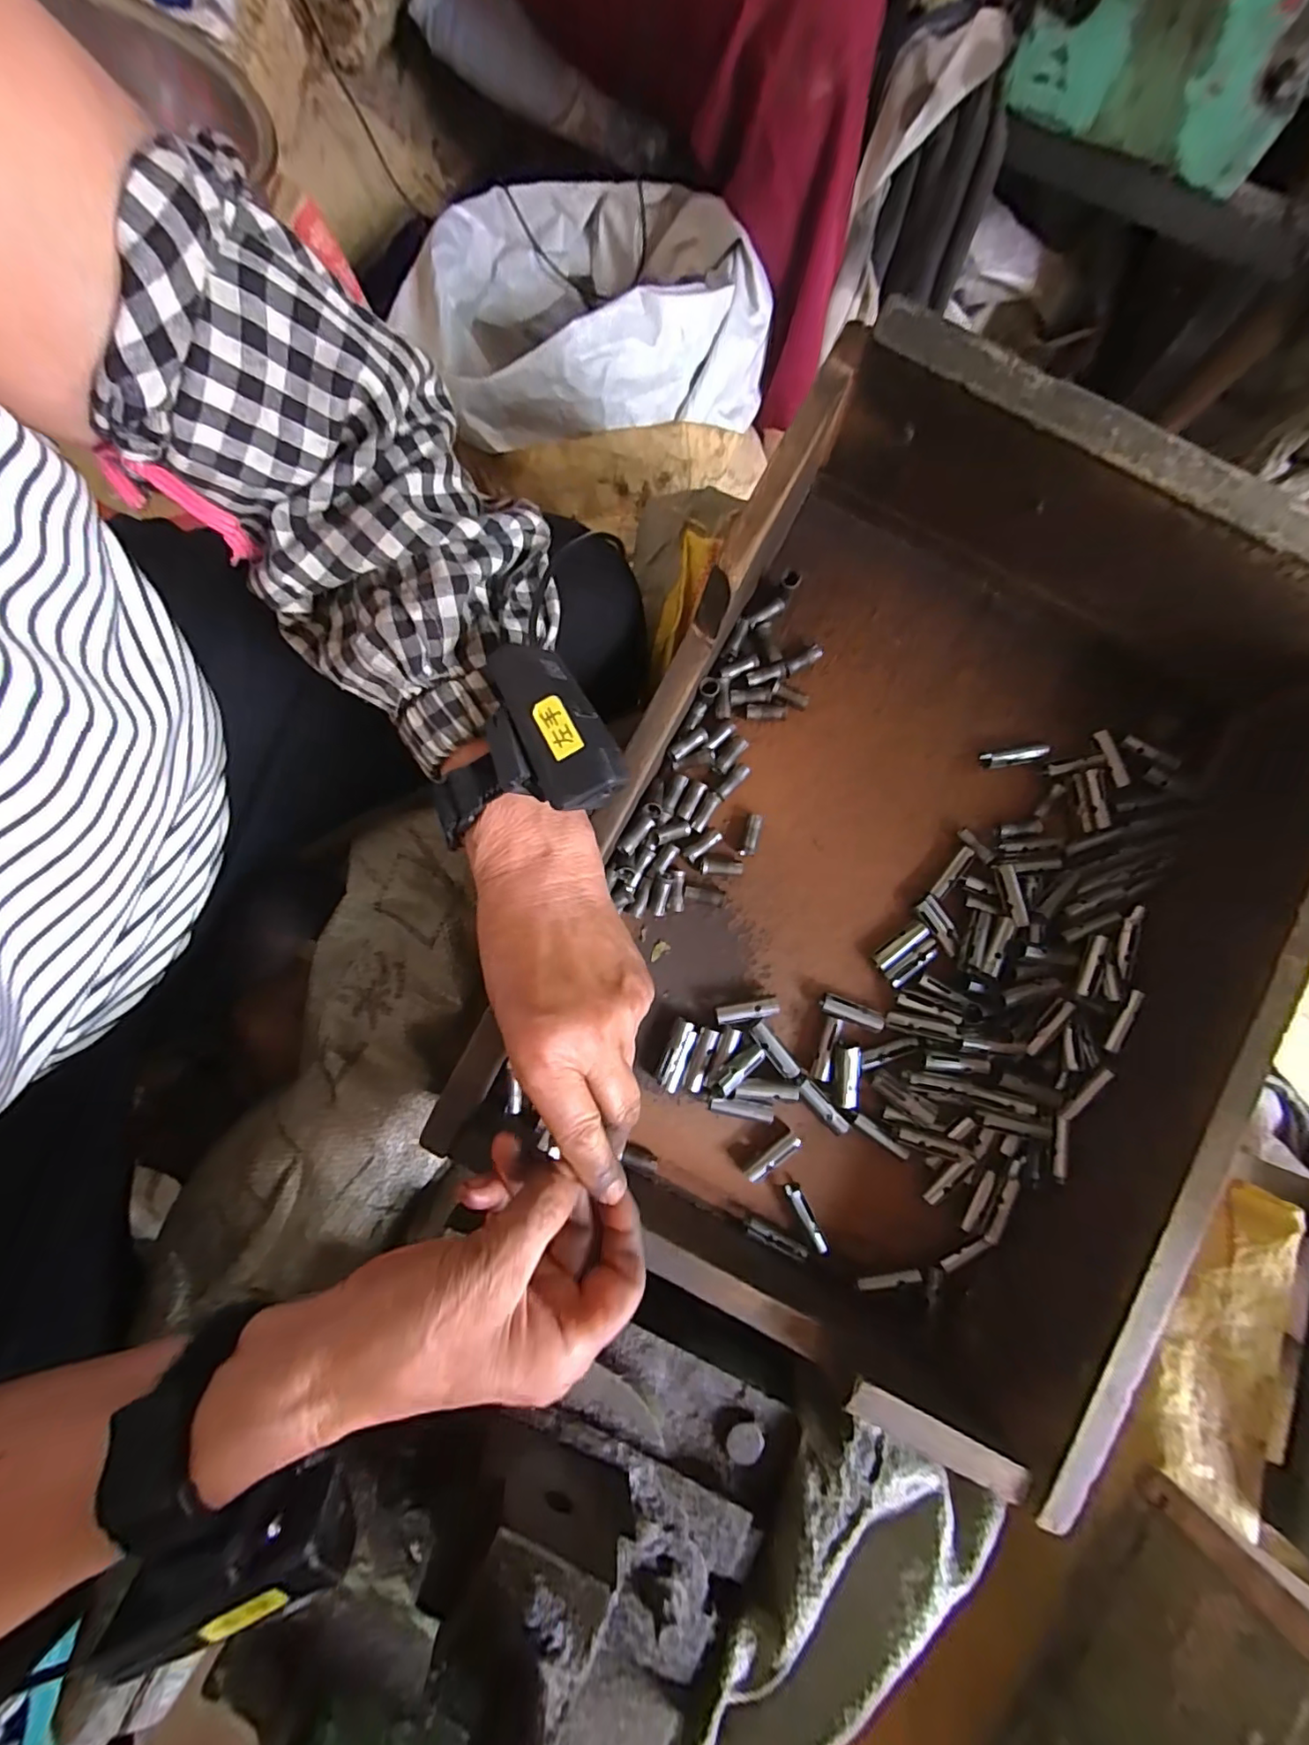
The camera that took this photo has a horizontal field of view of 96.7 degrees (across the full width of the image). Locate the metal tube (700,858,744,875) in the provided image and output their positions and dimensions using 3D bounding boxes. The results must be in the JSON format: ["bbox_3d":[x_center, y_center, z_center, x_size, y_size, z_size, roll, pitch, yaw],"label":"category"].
[{"bbox_3d":[0.041,-0.004,0.351,0.026,0.008,0.010,-2,84,1],"label":"metal tube"}]

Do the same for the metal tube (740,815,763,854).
[{"bbox_3d":[0.059,-0.023,0.352,0.009,0.010,0.024,16,98,5],"label":"metal tube"}]

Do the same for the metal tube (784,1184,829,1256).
[{"bbox_3d":[0.088,0.199,0.333,0.009,0.013,0.040,-28,84,-1],"label":"metal tube"}]

